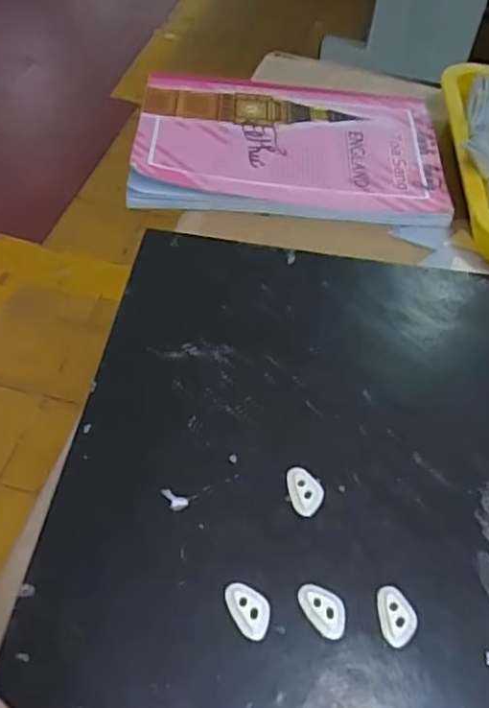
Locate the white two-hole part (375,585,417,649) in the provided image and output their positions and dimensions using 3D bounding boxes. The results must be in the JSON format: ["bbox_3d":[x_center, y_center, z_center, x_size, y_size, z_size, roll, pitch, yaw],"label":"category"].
[{"bbox_3d":[0.071,0.120,0.301,0.017,0.004,0.026,-4,53,-6],"label":"white two-hole part"}]

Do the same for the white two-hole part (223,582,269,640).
[{"bbox_3d":[0.001,0.116,0.299,0.026,0.004,0.017,39,60,24],"label":"white two-hole part"}]

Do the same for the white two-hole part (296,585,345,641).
[{"bbox_3d":[0.037,0.117,0.301,0.017,0.004,0.026,-33,61,-24],"label":"white two-hole part"}]

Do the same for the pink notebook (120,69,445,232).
[{"bbox_3d":[0.040,-0.177,0.544,0.249,0.032,0.160,2,53,-1],"label":"pink notebook"}]

